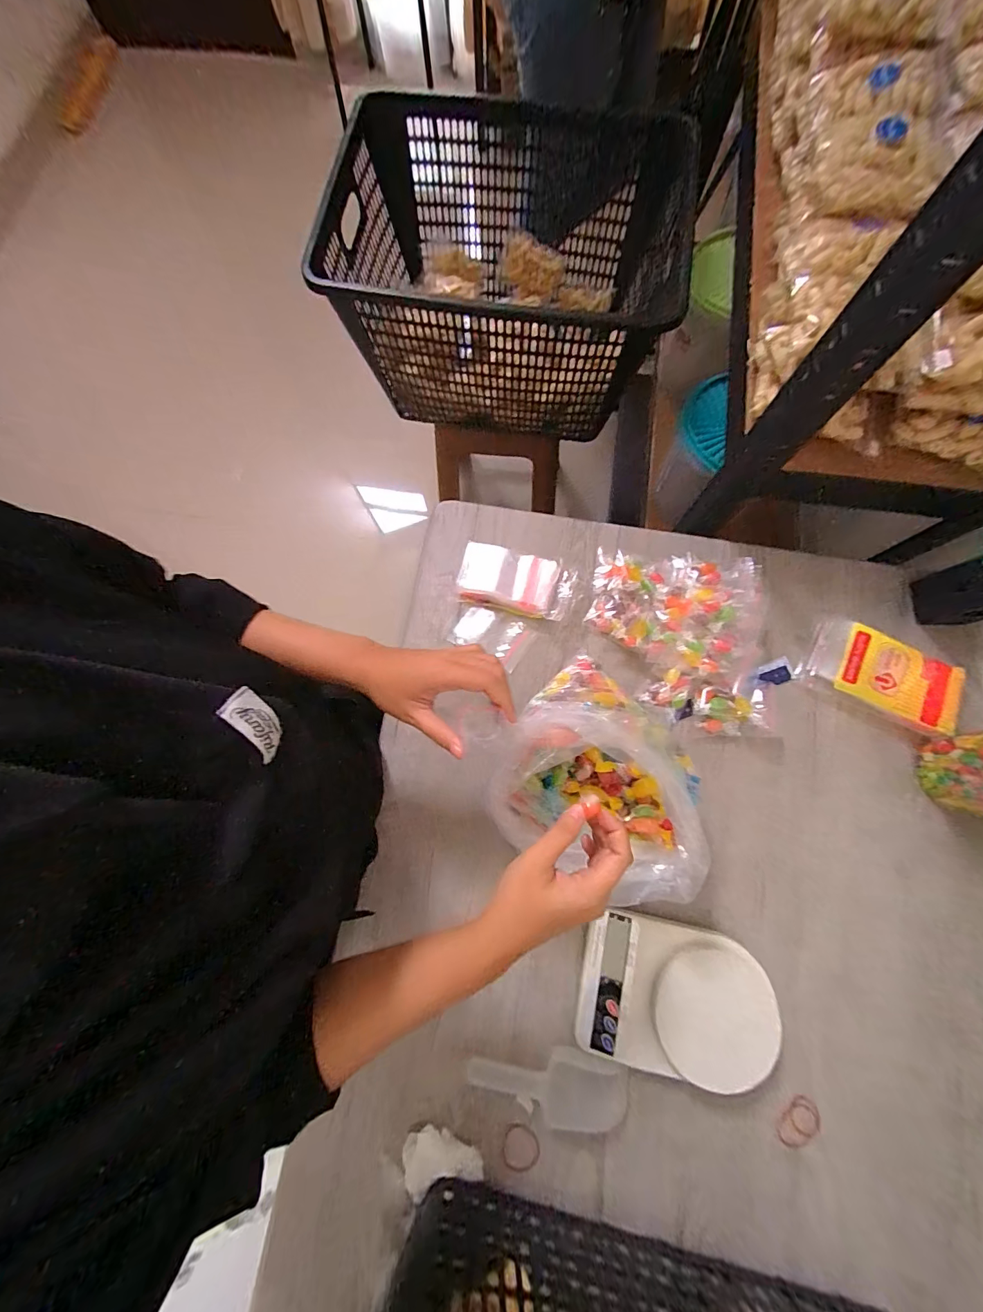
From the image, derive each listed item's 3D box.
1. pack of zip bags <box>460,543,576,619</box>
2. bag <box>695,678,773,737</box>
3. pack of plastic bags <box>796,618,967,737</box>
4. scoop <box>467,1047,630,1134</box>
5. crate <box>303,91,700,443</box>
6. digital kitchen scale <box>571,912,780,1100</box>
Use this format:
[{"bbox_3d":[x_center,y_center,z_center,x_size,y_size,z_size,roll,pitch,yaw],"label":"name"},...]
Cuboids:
[{"bbox_3d":[0.030,-0.090,0.508,0.136,0.027,0.074,15,78,5],"label":"pack of zip bags"},{"bbox_3d":[0.274,0.059,0.473,0.090,0.036,0.065,-1,77,1],"label":"bag"},{"bbox_3d":[0.449,0.020,0.472,0.149,0.022,0.091,31,80,8],"label":"pack of plastic bags"},{"bbox_3d":[0.052,0.401,0.393,0.149,0.033,0.059,10,78,4],"label":"scoop"},{"bbox_3d":[0.020,-0.678,0.773,0.540,0.278,0.459,9,78,4],"label":"crate"},{"bbox_3d":[0.175,0.332,0.404,0.168,0.044,0.125,10,78,4],"label":"digital kitchen scale"}]

